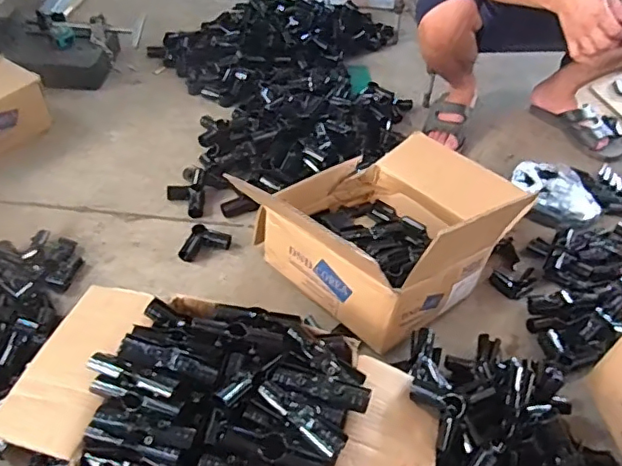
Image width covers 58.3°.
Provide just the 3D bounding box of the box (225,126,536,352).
[{"bbox_3d":[0.155,-0.040,1.020,0.459,0.224,0.346,-28,54,-28],"label":"box"}]

